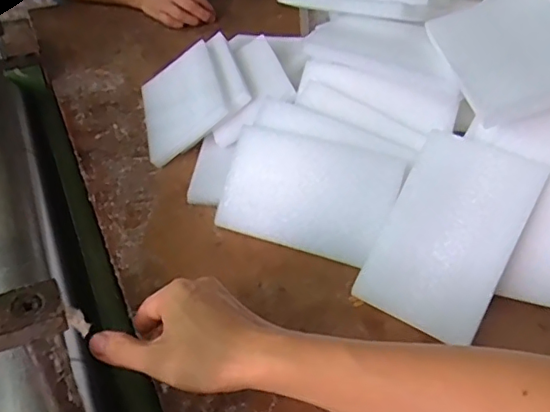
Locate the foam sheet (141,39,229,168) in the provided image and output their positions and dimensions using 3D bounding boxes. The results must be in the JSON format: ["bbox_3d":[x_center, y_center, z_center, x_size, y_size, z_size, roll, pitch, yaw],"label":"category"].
[{"bbox_3d":[-0.119,-0.137,0.702,0.108,0.015,0.169,-30,48,10],"label":"foam sheet"}]

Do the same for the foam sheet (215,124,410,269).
[{"bbox_3d":[0.030,-0.015,0.554,0.171,0.012,0.111,16,83,20],"label":"foam sheet"}]

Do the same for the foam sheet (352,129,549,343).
[{"bbox_3d":[0.154,0.023,0.496,0.109,0.008,0.173,25,85,25],"label":"foam sheet"}]

